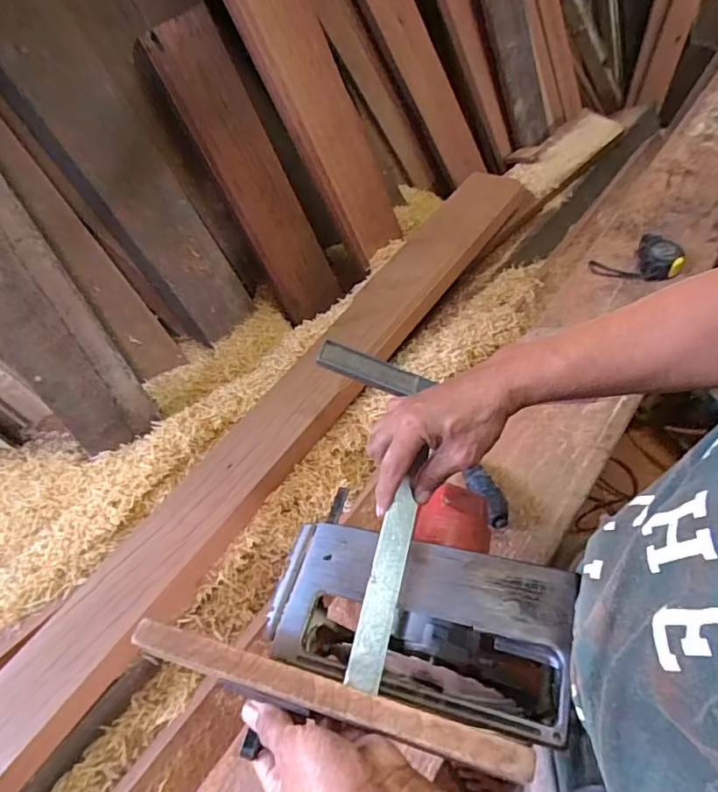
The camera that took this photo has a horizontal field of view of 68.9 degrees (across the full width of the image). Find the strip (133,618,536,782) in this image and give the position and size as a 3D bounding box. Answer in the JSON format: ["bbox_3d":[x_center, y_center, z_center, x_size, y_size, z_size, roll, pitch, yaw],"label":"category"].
[{"bbox_3d":[-0.029,0.219,0.386,0.295,0.029,0.025,10,55,14],"label":"strip"}]

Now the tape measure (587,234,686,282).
[{"bbox_3d":[0.499,-0.238,0.931,0.143,0.042,0.096,-15,55,-6],"label":"tape measure"}]

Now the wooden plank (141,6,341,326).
[{"bbox_3d":[-0.207,-0.433,1.098,0.150,0.625,0.049,-36,41,-11],"label":"wooden plank"}]

